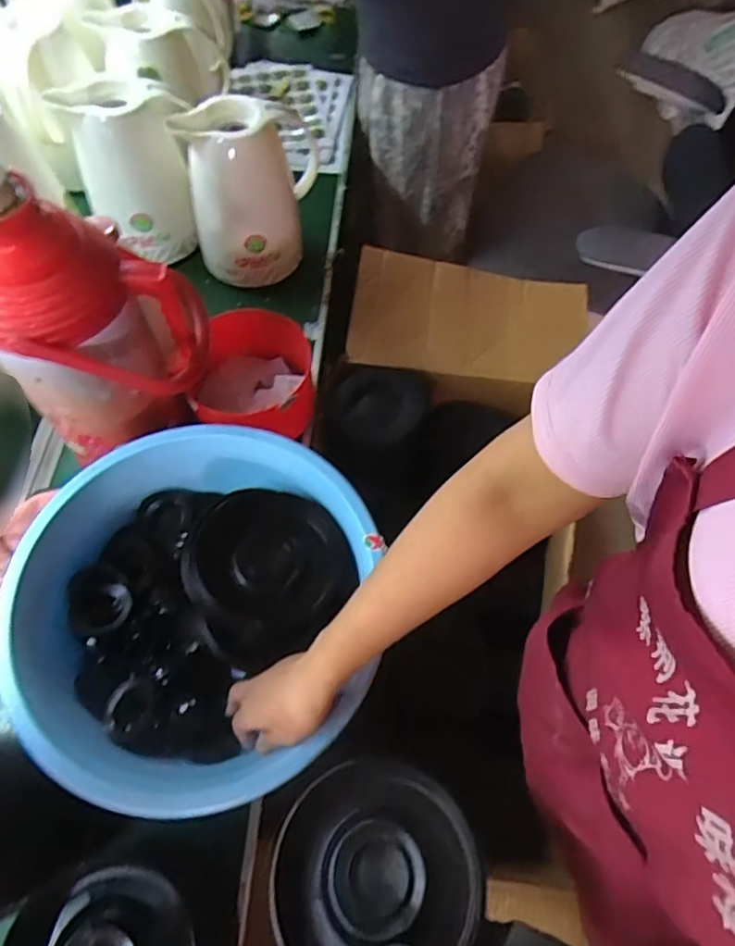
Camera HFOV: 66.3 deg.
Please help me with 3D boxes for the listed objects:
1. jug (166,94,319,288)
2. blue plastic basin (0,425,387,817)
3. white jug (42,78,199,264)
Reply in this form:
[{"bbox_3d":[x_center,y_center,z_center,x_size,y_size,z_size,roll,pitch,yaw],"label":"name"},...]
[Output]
[{"bbox_3d":[-0.171,-0.430,0.864,0.193,0.218,0.150,-7,63,-5],"label":"jug"},{"bbox_3d":[-0.164,0.137,0.591,0.321,0.108,0.360,4,63,1],"label":"blue plastic basin"},{"bbox_3d":[-0.349,-0.460,0.878,0.179,0.213,0.115,-21,65,-11],"label":"white jug"}]

